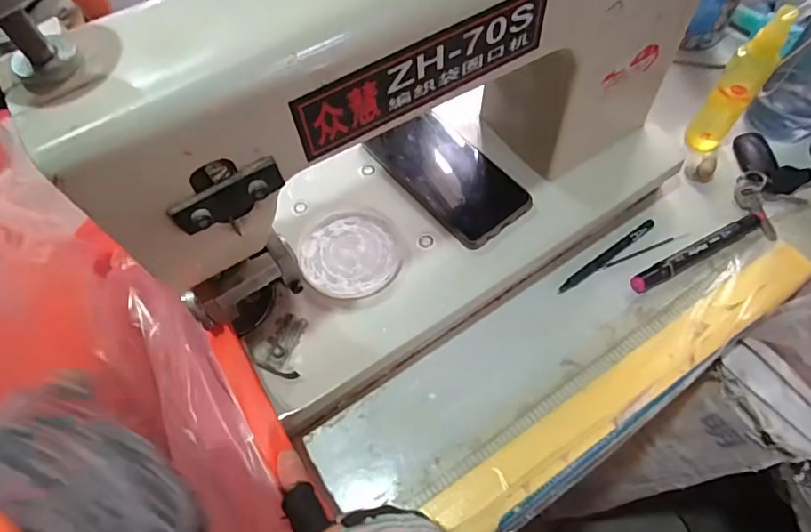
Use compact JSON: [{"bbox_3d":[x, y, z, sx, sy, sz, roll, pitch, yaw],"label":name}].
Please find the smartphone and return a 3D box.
[{"bbox_3d":[0.037,-0.088,0.485,0.075,0.018,0.160,-37,63,-17],"label":"smartphone"}]

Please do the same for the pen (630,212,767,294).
[{"bbox_3d":[0.287,-0.017,0.488,0.162,0.016,0.017,-26,61,-12],"label":"pen"}]

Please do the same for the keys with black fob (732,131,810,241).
[{"bbox_3d":[0.371,-0.094,0.515,0.107,0.027,0.095,-39,64,-18],"label":"keys with black fob"}]

